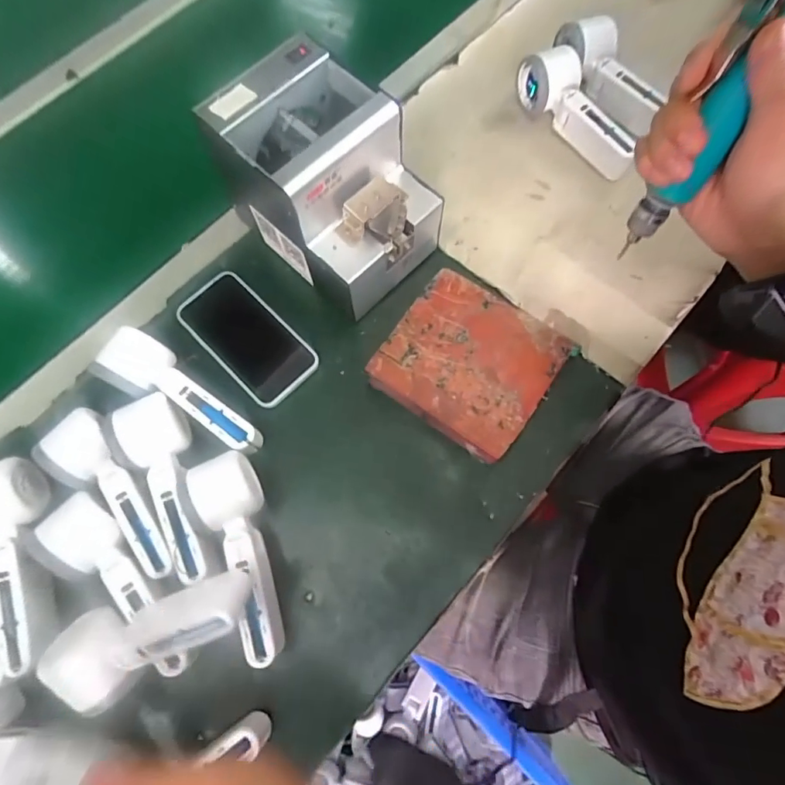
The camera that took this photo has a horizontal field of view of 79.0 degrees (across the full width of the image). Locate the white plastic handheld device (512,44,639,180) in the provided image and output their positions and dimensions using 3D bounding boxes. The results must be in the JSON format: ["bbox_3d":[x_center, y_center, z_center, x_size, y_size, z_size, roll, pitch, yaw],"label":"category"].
[{"bbox_3d":[0.220,-0.328,0.554,0.054,0.060,0.173,-39,74,-10],"label":"white plastic handheld device"}]

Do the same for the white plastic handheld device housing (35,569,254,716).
[{"bbox_3d":[-0.175,0.178,0.355,0.170,0.066,0.065,-26,70,9],"label":"white plastic handheld device housing"}]

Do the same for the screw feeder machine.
[{"bbox_3d":[-0.057,-0.190,0.449,0.170,0.159,0.124,41,78,14],"label":"screw feeder machine"}]

